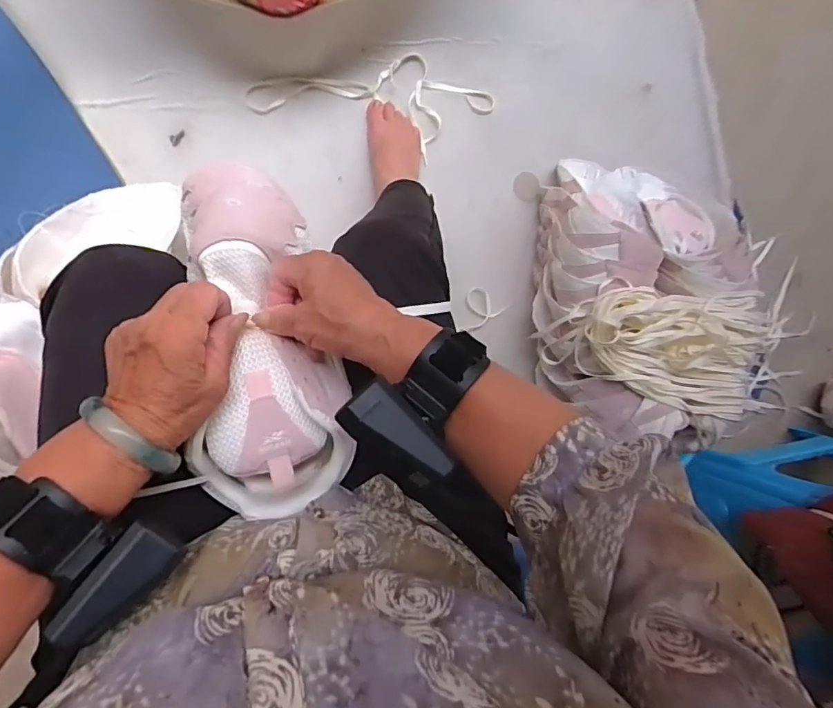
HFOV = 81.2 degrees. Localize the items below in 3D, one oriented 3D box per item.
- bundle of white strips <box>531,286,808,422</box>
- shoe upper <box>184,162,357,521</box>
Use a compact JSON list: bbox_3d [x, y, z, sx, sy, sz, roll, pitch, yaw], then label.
[{"bbox_3d":[0.358,-0.016,0.723,0.311,0.101,0.186,9,91,-10],"label":"bundle of white strips"},{"bbox_3d":[-0.116,-0.018,0.368,0.108,0.052,0.265,-9,86,-9],"label":"shoe upper"}]

